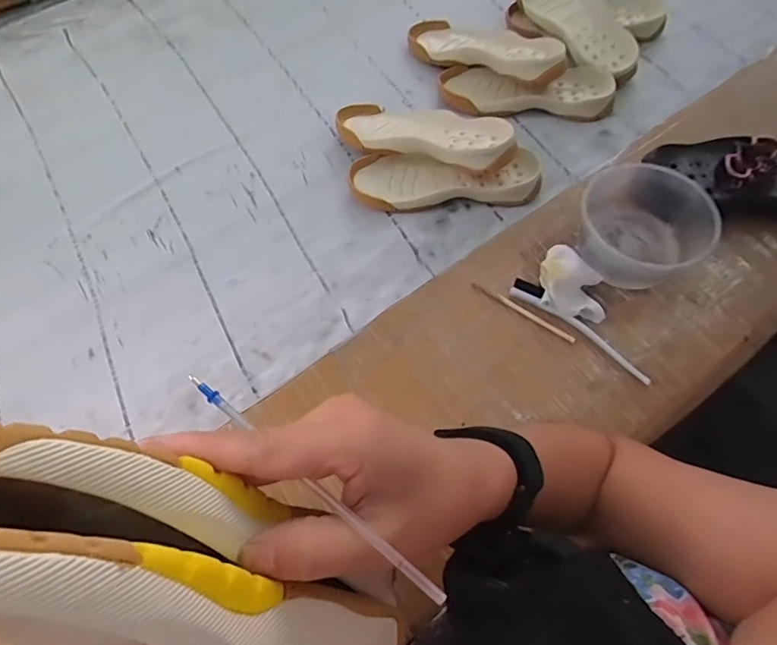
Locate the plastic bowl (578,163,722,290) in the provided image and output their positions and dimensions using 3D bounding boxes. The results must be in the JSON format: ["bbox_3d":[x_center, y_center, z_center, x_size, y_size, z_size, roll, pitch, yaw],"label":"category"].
[{"bbox_3d":[0.280,-0.098,0.559,0.126,0.073,0.124,0,63,-1],"label":"plastic bowl"}]

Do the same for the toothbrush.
[{"bbox_3d":[0.201,0.006,0.532,0.167,0.011,0.023,39,69,17],"label":"toothbrush"}]

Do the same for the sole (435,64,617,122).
[{"bbox_3d":[0.204,-0.341,0.734,0.245,0.032,0.079,4,63,1],"label":"sole"}]

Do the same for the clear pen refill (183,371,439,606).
[{"bbox_3d":[-0.030,0.060,0.189,0.127,0.004,0.005,37,69,13],"label":"clear pen refill"}]

